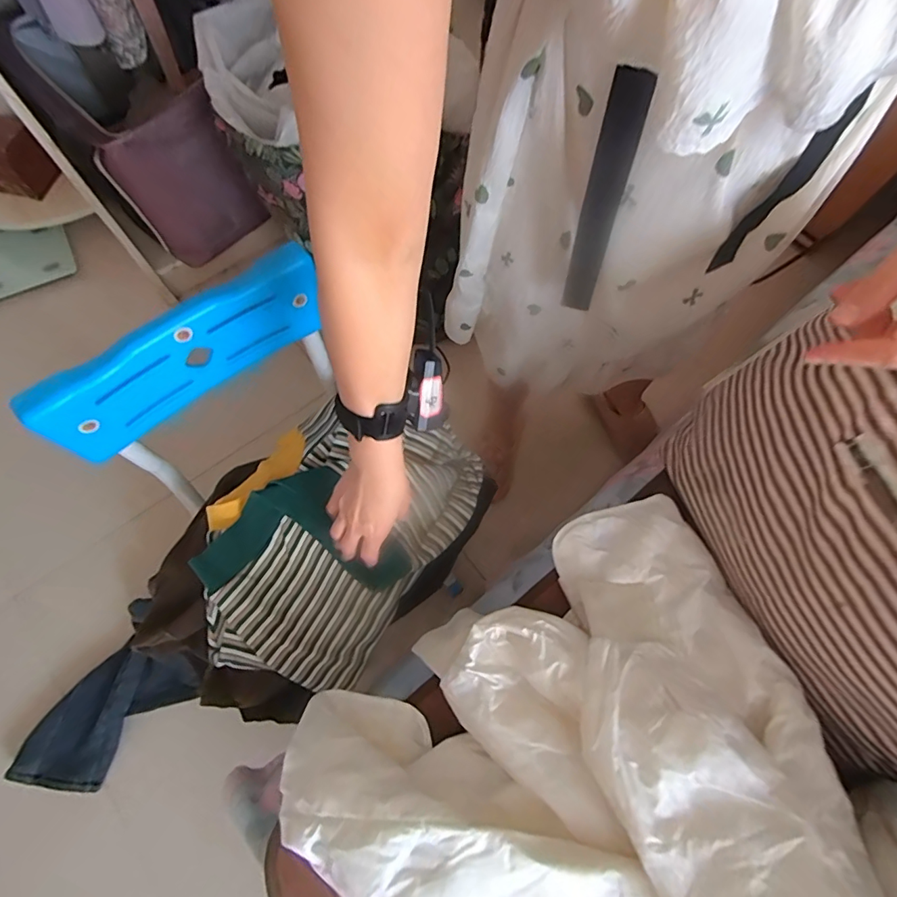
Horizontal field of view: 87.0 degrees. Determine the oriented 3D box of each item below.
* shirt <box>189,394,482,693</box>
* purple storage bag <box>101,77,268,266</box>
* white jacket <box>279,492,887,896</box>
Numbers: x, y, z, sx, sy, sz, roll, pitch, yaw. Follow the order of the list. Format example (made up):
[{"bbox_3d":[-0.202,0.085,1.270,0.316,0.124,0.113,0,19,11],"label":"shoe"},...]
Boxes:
[{"bbox_3d":[-0.129,0.104,0.607,0.252,0.094,0.384,26,71,7],"label":"shirt"},{"bbox_3d":[-0.533,-0.541,1.005,0.253,0.318,0.074,-33,74,-13],"label":"purple storage bag"},{"bbox_3d":[0.198,0.370,0.381,0.485,0.159,0.590,-31,74,-12],"label":"white jacket"}]

